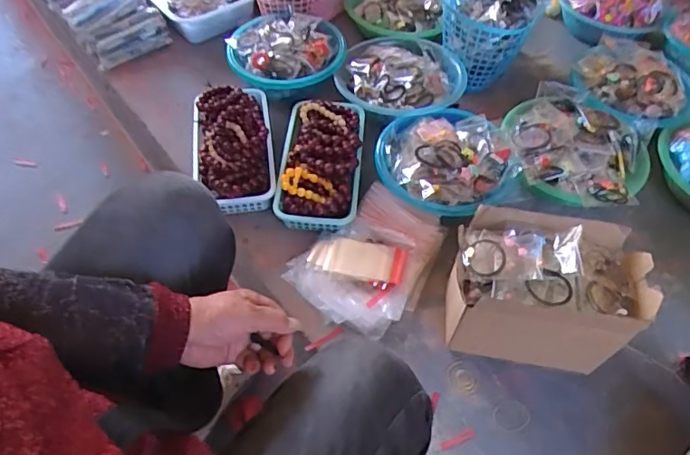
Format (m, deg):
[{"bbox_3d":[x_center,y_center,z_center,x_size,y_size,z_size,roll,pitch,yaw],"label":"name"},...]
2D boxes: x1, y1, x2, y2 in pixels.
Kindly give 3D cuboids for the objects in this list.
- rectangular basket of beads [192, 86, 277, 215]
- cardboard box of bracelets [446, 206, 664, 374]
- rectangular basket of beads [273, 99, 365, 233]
[{"bbox_3d":[-0.190,-0.153,0.877,0.122,0.090,0.258,-6,54,-7],"label":"rectangular basket of beads"},{"bbox_3d":[0.240,0.091,0.672,0.232,0.180,0.134,12,54,6],"label":"cardboard box of bracelets"},{"bbox_3d":[-0.038,-0.124,0.863,0.129,0.078,0.261,6,54,1],"label":"rectangular basket of beads"}]

